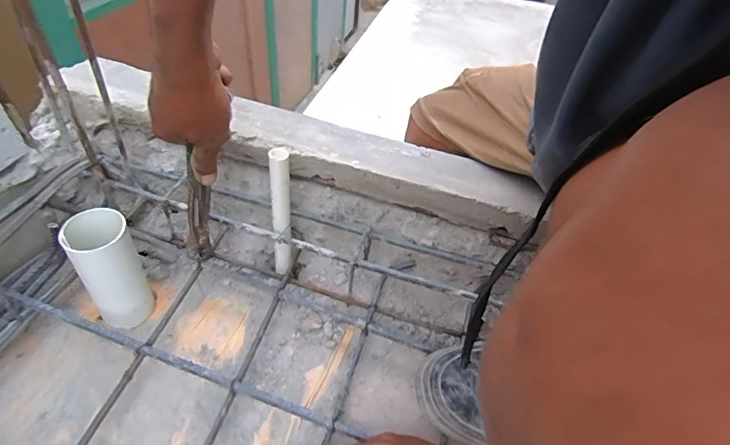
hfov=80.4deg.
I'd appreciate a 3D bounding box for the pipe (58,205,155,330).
[{"bbox_3d":[-0.284,0.058,0.490,0.062,0.133,0.064,-26,56,-27],"label":"pipe"}]

